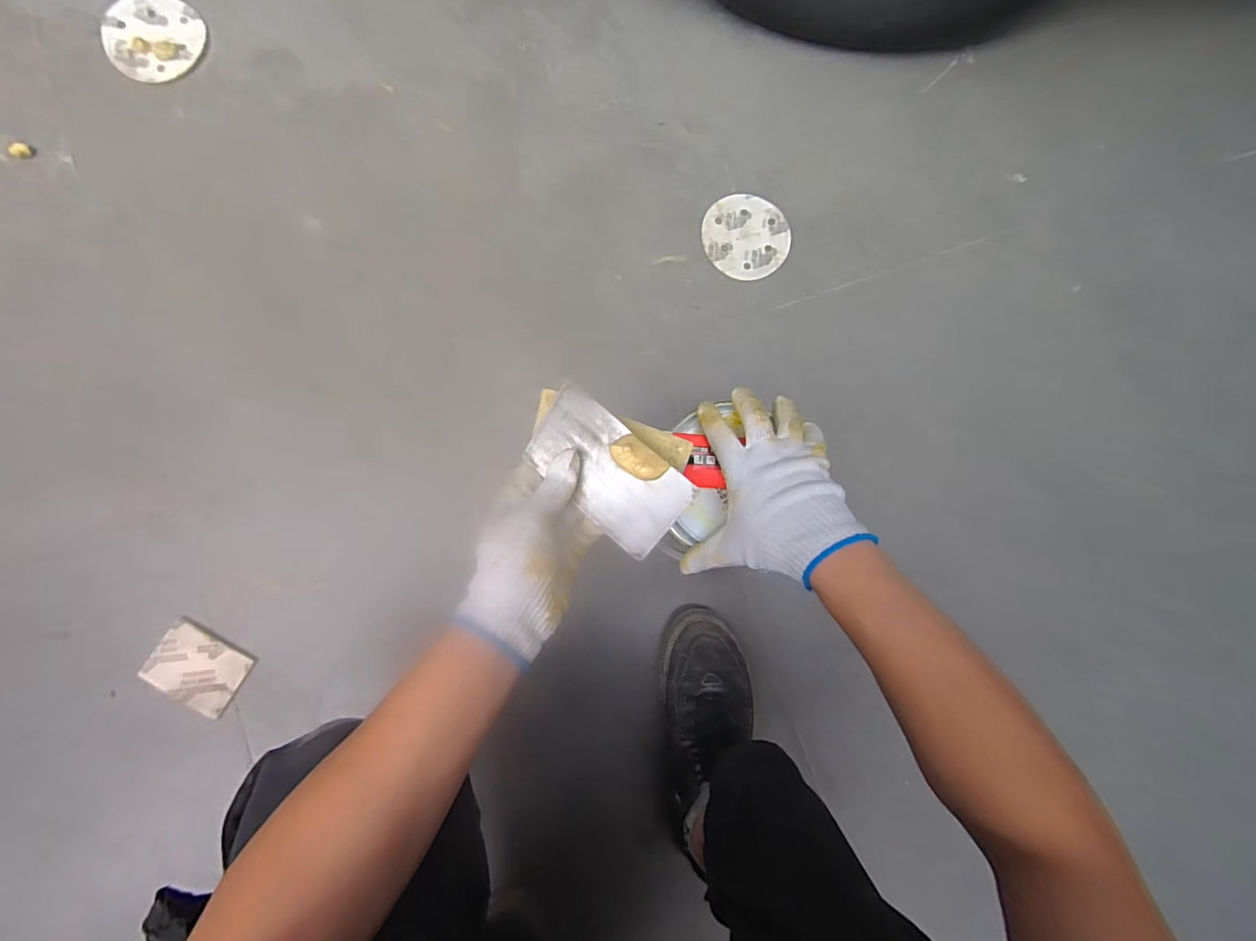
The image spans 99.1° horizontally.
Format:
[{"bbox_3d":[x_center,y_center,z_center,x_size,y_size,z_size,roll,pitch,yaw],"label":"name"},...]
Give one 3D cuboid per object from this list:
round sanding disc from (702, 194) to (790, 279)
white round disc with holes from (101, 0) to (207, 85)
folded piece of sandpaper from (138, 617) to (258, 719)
[{"bbox_3d":[0.162,-0.319,0.728,0.112,0.008,0.119,0,84,-2],"label":"round sanding disc"},{"bbox_3d":[-0.610,-0.558,0.686,0.115,0.010,0.118,31,83,-2],"label":"white round disc with holes"},{"bbox_3d":[-0.501,0.230,0.625,0.103,0.006,0.081,33,83,-1],"label":"folded piece of sandpaper"}]

